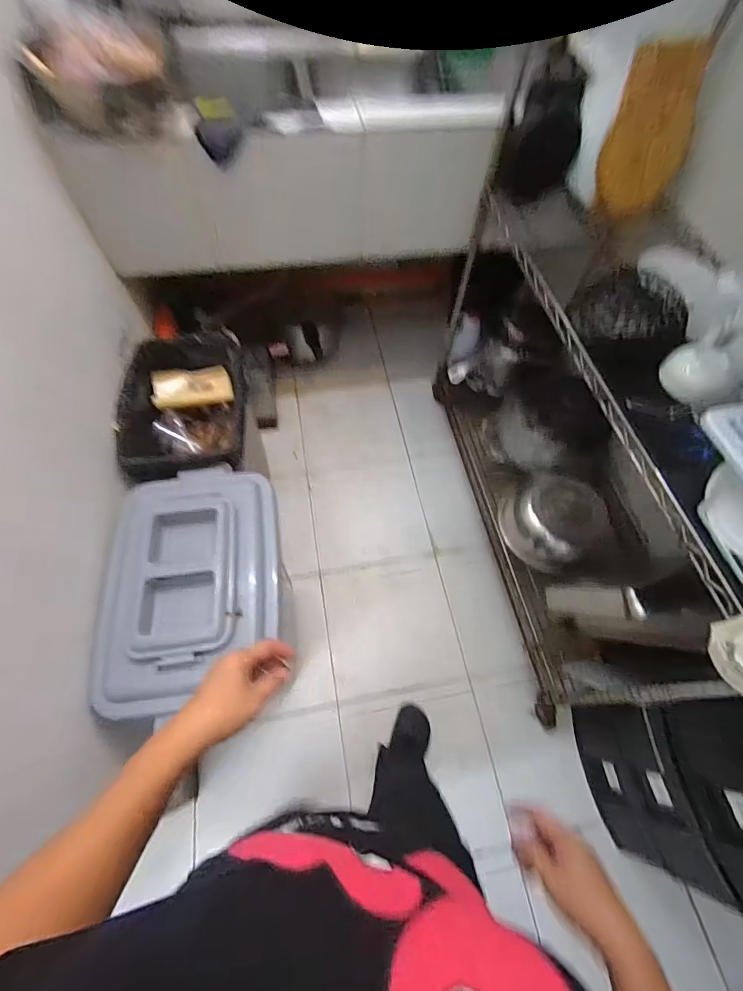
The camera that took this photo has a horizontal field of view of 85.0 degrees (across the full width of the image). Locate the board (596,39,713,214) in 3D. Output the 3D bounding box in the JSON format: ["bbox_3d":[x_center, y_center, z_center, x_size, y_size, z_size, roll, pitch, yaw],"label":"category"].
[{"bbox_3d":[0.610,-0.786,0.892,0.165,0.280,0.013,13,49,14],"label":"board"}]

